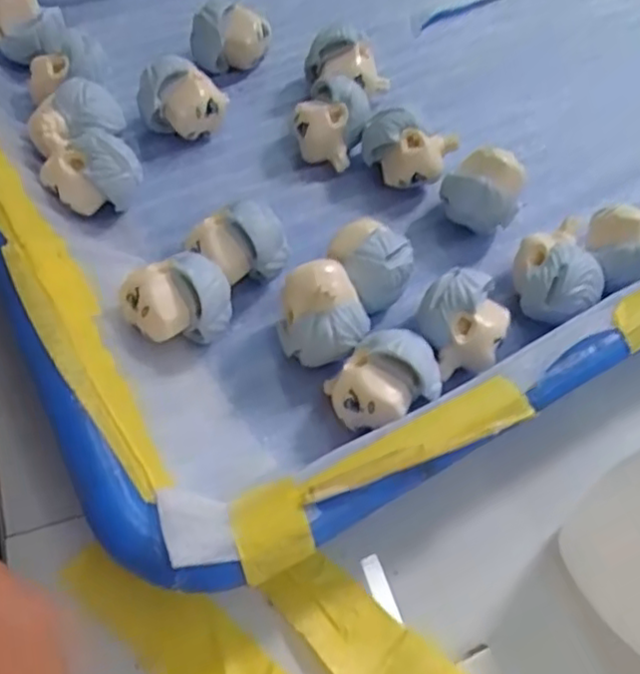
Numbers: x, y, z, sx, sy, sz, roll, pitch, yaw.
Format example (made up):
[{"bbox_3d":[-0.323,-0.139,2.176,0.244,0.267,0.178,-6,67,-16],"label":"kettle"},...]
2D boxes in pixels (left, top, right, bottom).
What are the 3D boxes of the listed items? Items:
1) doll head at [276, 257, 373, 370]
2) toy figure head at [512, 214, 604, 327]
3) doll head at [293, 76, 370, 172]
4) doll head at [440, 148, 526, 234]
[{"bbox_3d":[0.001,-0.005,0.180,0.022,0.027,0.020,2,59,-3],"label":"doll head"},{"bbox_3d":[0.068,-0.016,0.196,0.025,0.022,0.026,-19,62,-15],"label":"toy figure head"},{"bbox_3d":[0.004,-0.069,0.220,0.022,0.023,0.022,3,58,-4],"label":"doll head"},{"bbox_3d":[0.049,-0.042,0.208,0.022,0.024,0.022,3,58,-4],"label":"doll head"}]

